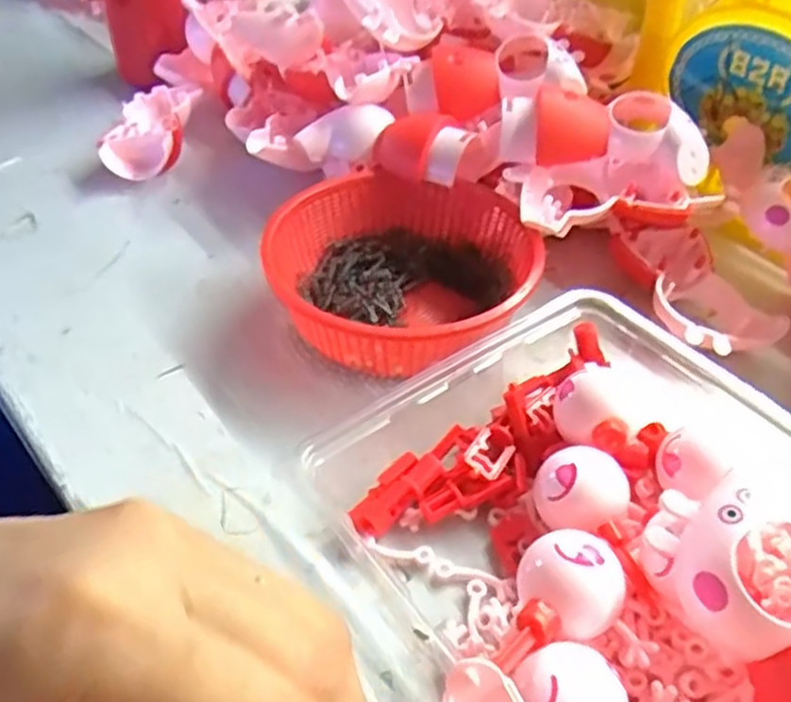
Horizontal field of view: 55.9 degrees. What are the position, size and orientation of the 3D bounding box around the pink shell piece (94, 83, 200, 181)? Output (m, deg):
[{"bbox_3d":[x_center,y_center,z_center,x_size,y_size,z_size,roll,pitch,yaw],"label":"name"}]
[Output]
[{"bbox_3d":[-0.165,-0.153,0.514,0.049,0.027,0.095,0,44,-1],"label":"pink shell piece"}]

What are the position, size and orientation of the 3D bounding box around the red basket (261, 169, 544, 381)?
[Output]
[{"bbox_3d":[0.003,-0.039,0.376,0.128,0.046,0.118,0,44,0],"label":"red basket"}]

